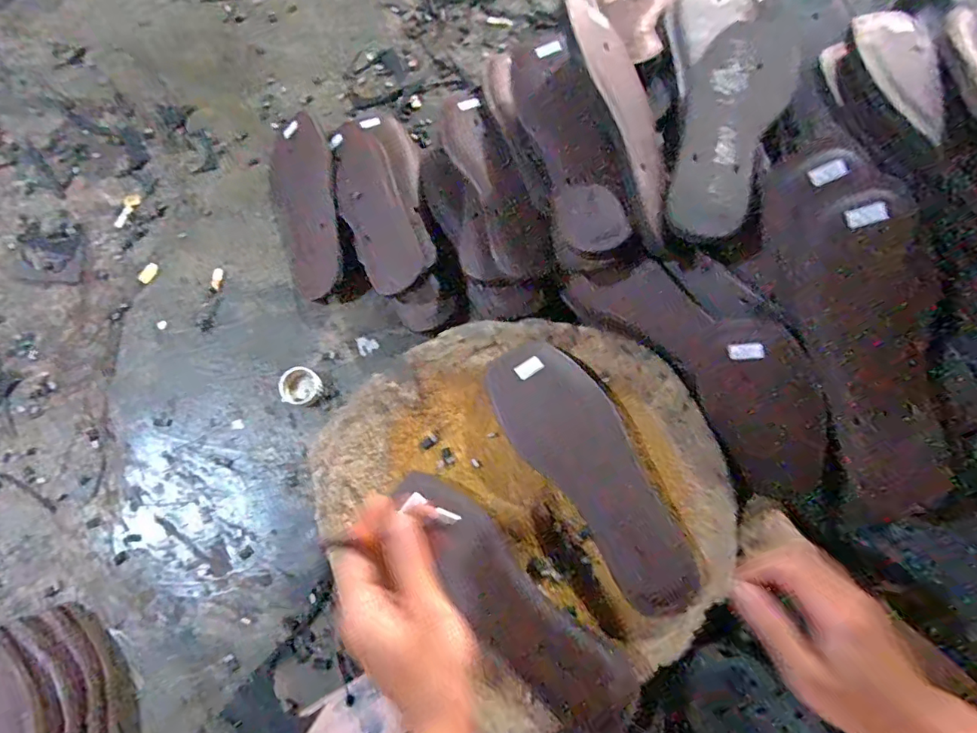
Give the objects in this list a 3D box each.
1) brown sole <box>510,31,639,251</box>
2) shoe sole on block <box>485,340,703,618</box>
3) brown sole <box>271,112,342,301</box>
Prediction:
[{"bbox_3d":[0.080,-0.225,0.490,0.079,0.022,0.239,-26,74,34],"label":"brown sole"},{"bbox_3d":[0.099,0.093,0.466,0.092,0.030,0.264,-33,77,-8],"label":"shoe sole on block"},{"bbox_3d":[-0.223,-0.201,0.622,0.095,0.020,0.233,-20,77,21],"label":"brown sole"}]

